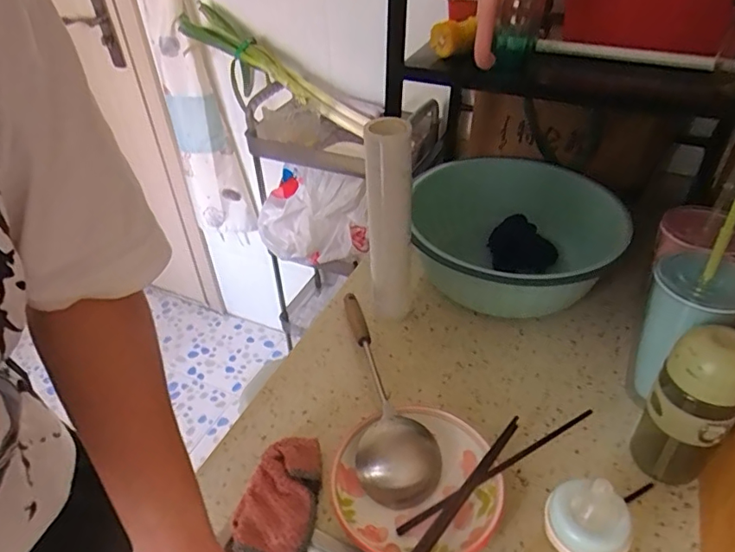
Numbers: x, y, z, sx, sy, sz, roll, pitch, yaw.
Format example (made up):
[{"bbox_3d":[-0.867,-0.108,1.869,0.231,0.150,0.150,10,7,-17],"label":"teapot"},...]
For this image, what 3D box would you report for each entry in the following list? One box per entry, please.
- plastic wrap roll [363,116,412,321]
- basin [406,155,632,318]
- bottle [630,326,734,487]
[{"bbox_3d":[0.031,-0.061,0.722,0.061,0.308,0.045,1,39,5],"label":"plastic wrap roll"},{"bbox_3d":[0.229,-0.048,0.836,0.302,0.145,0.346,3,39,7],"label":"basin"},{"bbox_3d":[0.339,0.134,0.554,0.078,0.200,0.079,28,48,33],"label":"bottle"}]

